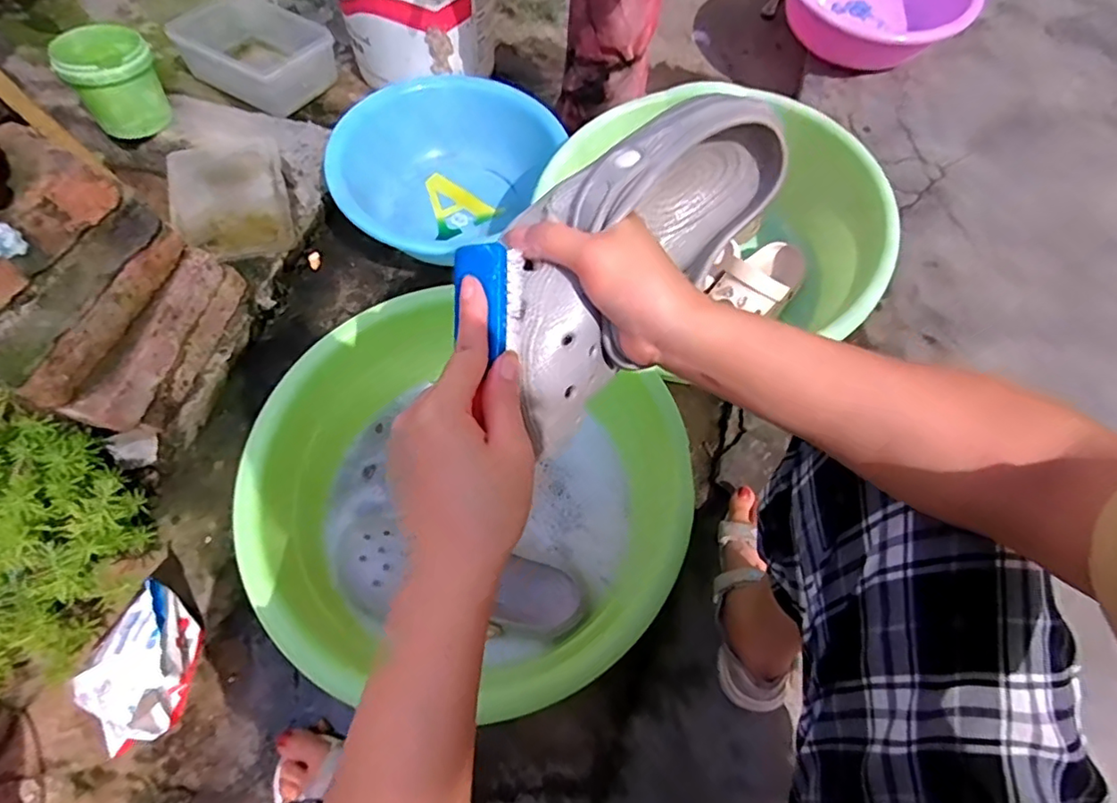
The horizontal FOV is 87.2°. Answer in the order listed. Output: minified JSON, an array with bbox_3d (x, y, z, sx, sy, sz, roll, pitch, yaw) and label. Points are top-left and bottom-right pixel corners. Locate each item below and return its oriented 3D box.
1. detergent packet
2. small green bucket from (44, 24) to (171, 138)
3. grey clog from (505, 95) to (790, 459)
[{"bbox_3d":[-0.435,0.275,0.606,0.100,0.107,0.142,-8,63,-8],"label":"detergent packet"},{"bbox_3d":[-0.676,-0.490,0.900,0.120,0.109,0.131,1,63,-3],"label":"small green bucket"},{"bbox_3d":[0.035,-0.088,0.362,0.092,0.090,0.239,36,77,14],"label":"grey clog"}]

